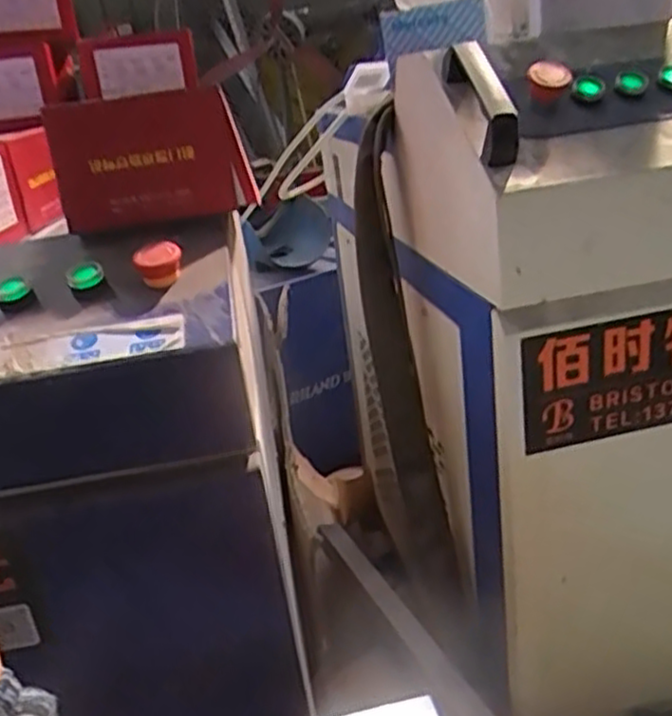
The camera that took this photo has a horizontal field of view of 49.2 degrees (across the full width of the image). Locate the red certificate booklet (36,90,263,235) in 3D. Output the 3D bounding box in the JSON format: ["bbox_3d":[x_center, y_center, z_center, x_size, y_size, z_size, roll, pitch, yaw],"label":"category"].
[{"bbox_3d":[-0.159,-0.167,0.624,0.159,0.101,0.022,-8,17,-1],"label":"red certificate booklet"}]

